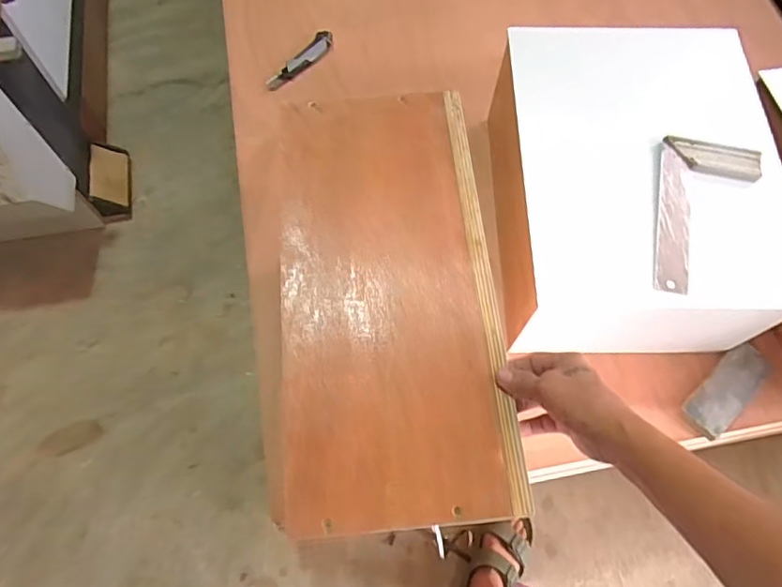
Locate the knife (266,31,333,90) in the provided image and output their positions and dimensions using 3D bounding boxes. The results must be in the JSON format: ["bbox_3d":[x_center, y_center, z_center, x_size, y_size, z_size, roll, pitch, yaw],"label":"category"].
[{"bbox_3d":[-0.182,-0.476,1.135,0.030,0.033,0.171,41,71,15],"label":"knife"}]

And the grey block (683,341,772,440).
[{"bbox_3d":[0.541,0.150,0.889,0.173,0.019,0.068,-41,73,-18],"label":"grey block"}]

